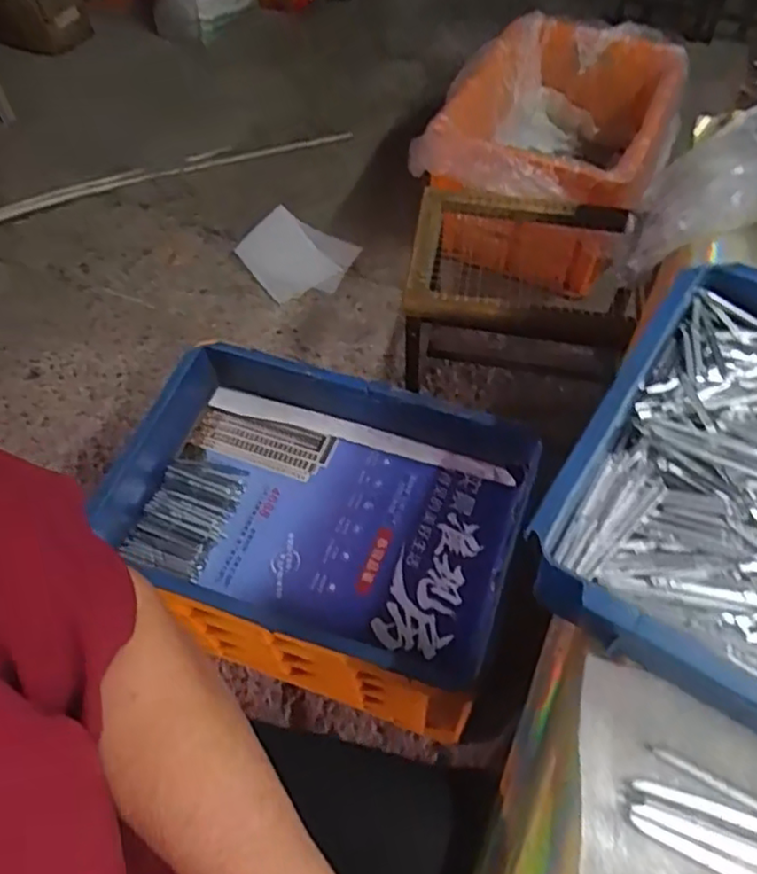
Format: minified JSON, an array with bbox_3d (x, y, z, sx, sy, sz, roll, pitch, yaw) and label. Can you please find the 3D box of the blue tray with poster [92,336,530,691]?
[{"bbox_3d":[-0.075,0.069,0.737,0.437,0.087,0.275,16,59,11],"label":"blue tray with poster"}]

